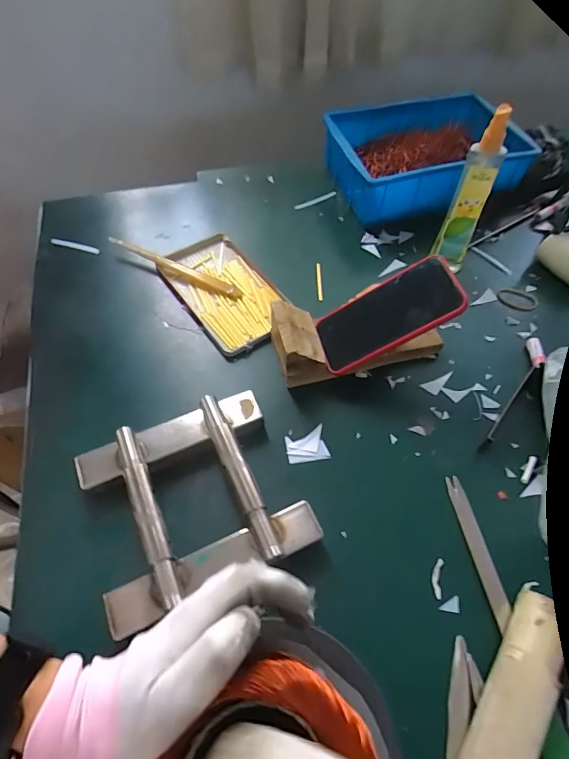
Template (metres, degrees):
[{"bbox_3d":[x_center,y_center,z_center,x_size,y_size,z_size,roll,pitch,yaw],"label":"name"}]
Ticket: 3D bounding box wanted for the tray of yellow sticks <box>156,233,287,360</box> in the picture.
[{"bbox_3d":[-0.083,-0.127,0.605,0.118,0.014,0.206,-31,62,-20],"label":"tray of yellow sticks"}]

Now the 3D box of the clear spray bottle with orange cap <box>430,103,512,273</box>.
[{"bbox_3d":[0.234,-0.226,0.550,0.040,0.209,0.028,16,57,8],"label":"clear spray bottle with orange cap"}]

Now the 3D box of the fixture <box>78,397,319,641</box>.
[{"bbox_3d":[-0.091,0.114,0.426,0.193,0.043,0.173,-21,59,-15],"label":"fixture"}]

